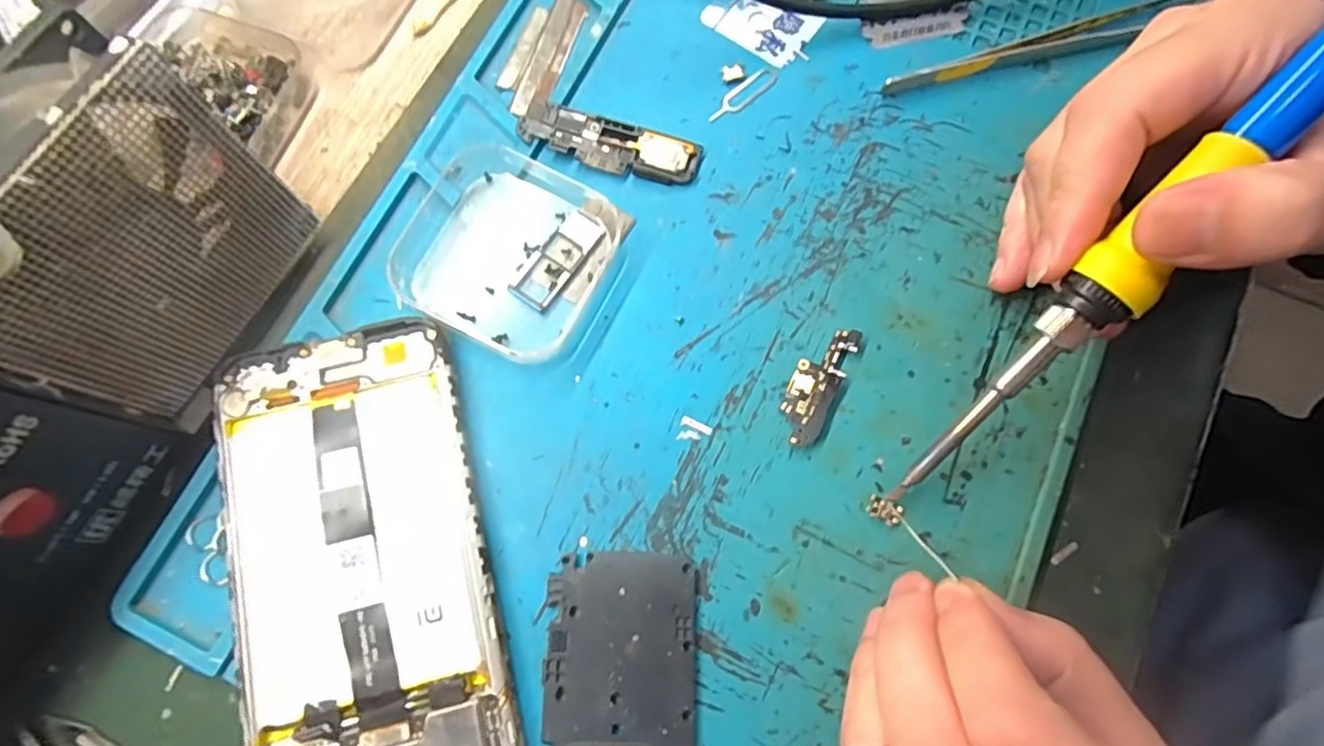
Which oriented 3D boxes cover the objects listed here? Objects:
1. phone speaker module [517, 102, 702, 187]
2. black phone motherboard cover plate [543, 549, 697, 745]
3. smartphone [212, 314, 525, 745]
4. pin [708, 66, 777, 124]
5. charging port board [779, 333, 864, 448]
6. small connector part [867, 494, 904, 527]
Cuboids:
[{"bbox_3d":[-0.019,-0.083,0.235,0.065,0.005,0.020,14,75,3],"label":"phone speaker module"},{"bbox_3d":[-0.012,0.088,0.190,0.043,0.005,0.066,1,75,0],"label":"black phone motherboard cover plate"},{"bbox_3d":[-0.087,0.065,0.190,0.072,0.013,0.161,-15,76,-5],"label":"smartphone"},{"bbox_3d":[0.031,-0.105,0.243,0.033,0.004,0.008,-39,87,-9],"label":"pin"},{"bbox_3d":[0.051,0.004,0.212,0.015,0.005,0.042,24,76,6],"label":"charging port board"},{"bbox_3d":[0.070,0.043,0.202,0.010,0.004,0.007,26,76,6],"label":"small connector part"}]

